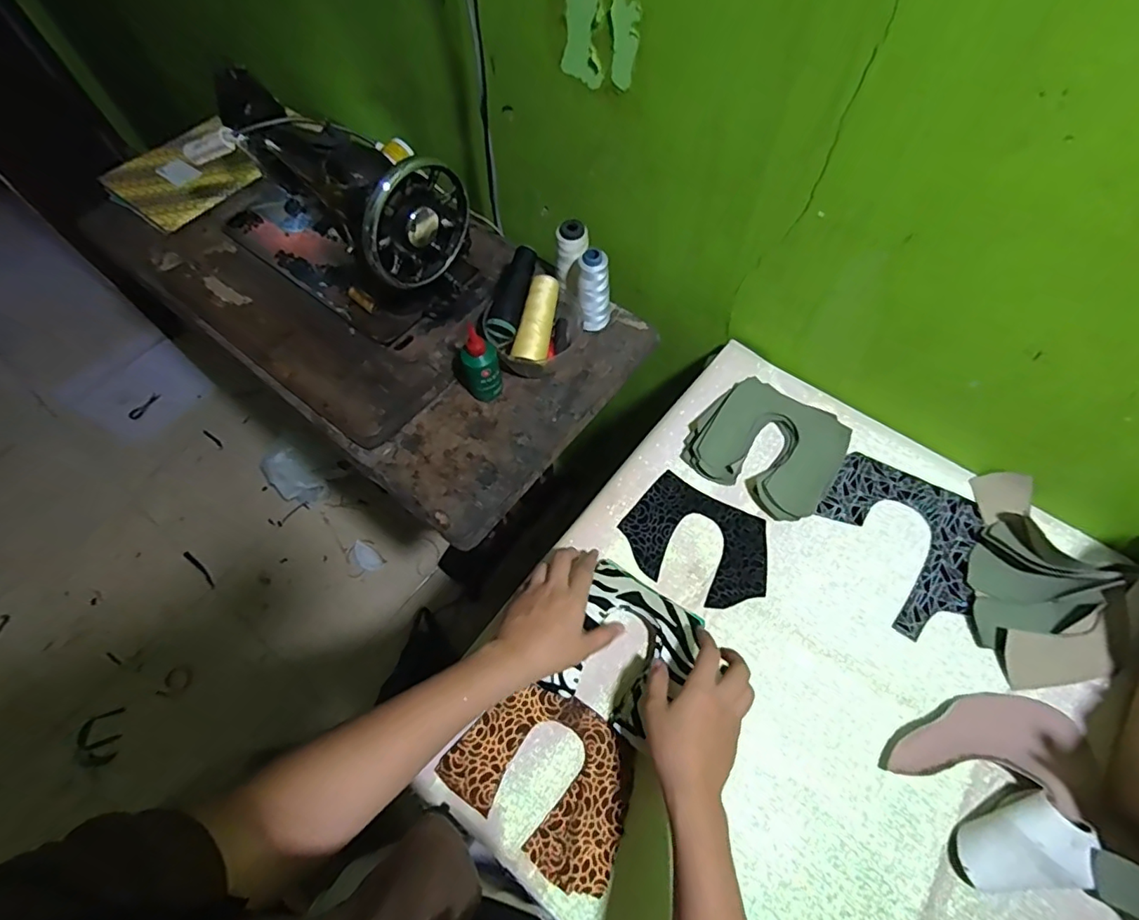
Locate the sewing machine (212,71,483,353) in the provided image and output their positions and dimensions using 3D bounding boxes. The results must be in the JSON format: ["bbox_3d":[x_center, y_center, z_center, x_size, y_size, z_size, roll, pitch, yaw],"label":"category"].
[{"bbox_3d":[-0.326,-0.327,0.685,0.396,0.207,0.159,32,68,17],"label":"sewing machine"}]

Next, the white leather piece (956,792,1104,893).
[{"bbox_3d":[0.370,0.314,0.445,0.094,0.042,0.069,-6,63,-1],"label":"white leather piece"}]

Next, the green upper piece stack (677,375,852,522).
[{"bbox_3d":[0.226,-0.018,0.629,0.158,0.029,0.137,31,68,16],"label":"green upper piece stack"}]

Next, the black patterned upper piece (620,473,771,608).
[{"bbox_3d":[0.140,0.089,0.596,0.156,0.008,0.113,28,69,11],"label":"black patterned upper piece"}]

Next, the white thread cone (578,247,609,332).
[{"bbox_3d":[0.032,-0.212,0.690,0.039,0.113,0.037,0,63,2],"label":"white thread cone"}]

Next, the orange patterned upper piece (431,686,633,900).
[{"bbox_3d":[-0.016,0.287,0.499,0.167,0.009,0.125,34,67,14],"label":"orange patterned upper piece"}]

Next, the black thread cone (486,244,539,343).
[{"bbox_3d":[-0.067,-0.210,0.679,0.035,0.038,0.117,15,78,9],"label":"black thread cone"}]

